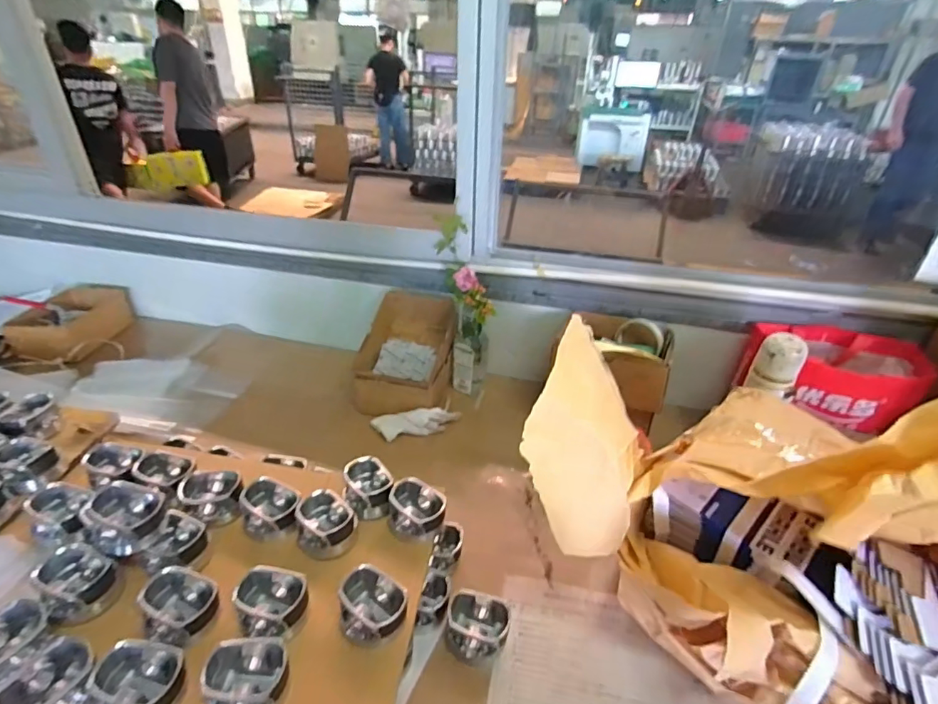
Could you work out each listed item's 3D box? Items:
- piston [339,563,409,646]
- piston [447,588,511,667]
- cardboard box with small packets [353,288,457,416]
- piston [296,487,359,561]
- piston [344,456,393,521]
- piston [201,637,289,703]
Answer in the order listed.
[{"bbox_3d":[-0.108,0.286,0.558,0.077,0.042,0.066,6,32,6],"label":"piston"},{"bbox_3d":[0.010,0.340,0.610,0.080,0.048,0.065,8,33,9],"label":"piston"},{"bbox_3d":[-0.121,0.002,0.997,0.165,0.165,0.229,6,32,6],"label":"cardboard box with small packets"},{"bbox_3d":[-0.188,0.226,0.648,0.071,0.056,0.068,1,32,-1],"label":"piston"},{"bbox_3d":[-0.143,0.195,0.705,0.063,0.053,0.074,-5,33,-11],"label":"piston"},{"bbox_3d":[-0.219,0.328,0.490,0.079,0.044,0.067,-1,32,-4],"label":"piston"}]

